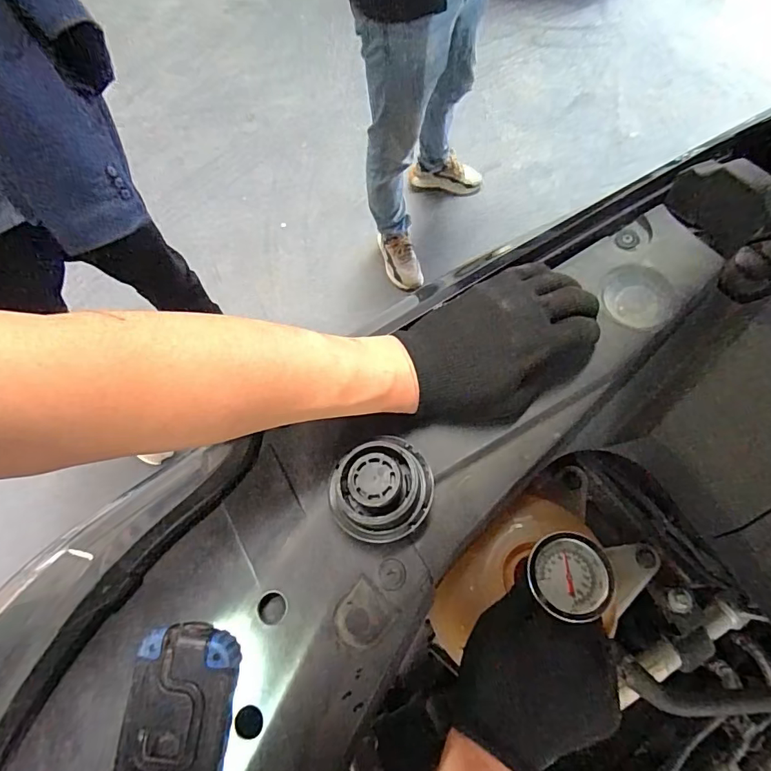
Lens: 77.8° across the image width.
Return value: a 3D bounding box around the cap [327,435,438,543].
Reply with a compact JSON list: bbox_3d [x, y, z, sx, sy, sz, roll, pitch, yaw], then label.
[{"bbox_3d":[-0.004,0.072,0.335,0.072,0.038,0.074,0,66,1],"label":"cap"}]

